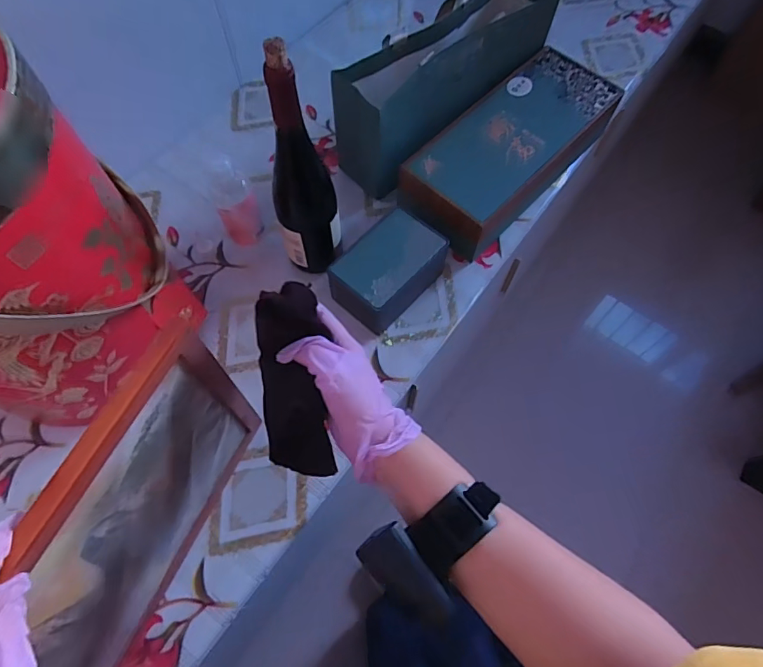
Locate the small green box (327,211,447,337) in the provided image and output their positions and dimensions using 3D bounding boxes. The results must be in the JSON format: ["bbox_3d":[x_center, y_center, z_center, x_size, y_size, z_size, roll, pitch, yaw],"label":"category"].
[{"bbox_3d":[0.009,-0.087,0.684,0.093,0.079,0.150,42,72,15],"label":"small green box"}]

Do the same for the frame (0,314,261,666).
[{"bbox_3d":[-0.228,0.210,0.399,0.013,0.287,0.397,23,68,8],"label":"frame"}]

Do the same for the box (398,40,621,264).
[{"bbox_3d":[0.195,-0.282,0.759,0.156,0.092,0.349,41,72,17],"label":"box"}]

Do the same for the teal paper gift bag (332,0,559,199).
[{"bbox_3d":[0.104,-0.384,0.753,0.377,0.153,0.115,-41,72,-17],"label":"teal paper gift bag"}]

